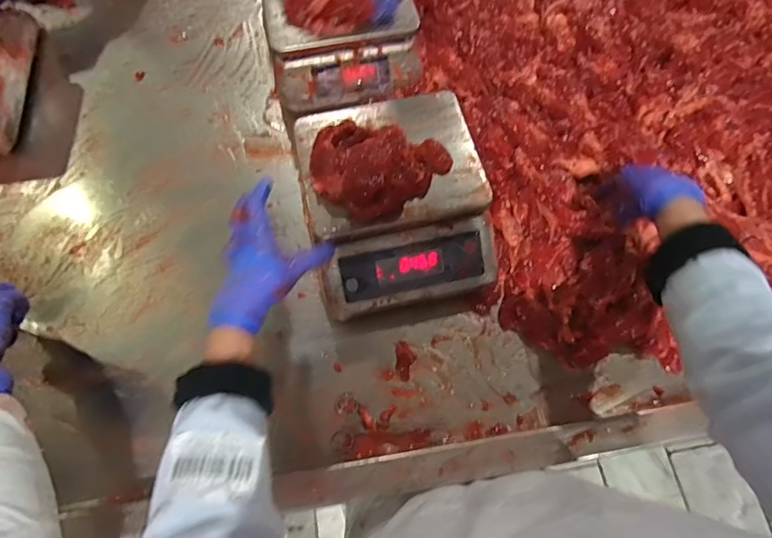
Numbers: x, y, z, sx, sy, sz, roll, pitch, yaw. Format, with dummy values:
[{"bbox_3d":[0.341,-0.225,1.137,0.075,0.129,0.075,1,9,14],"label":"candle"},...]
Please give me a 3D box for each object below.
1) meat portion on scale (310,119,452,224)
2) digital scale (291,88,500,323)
[{"bbox_3d":[-0.013,-0.119,0.550,0.160,0.049,0.123,15,71,6],"label":"meat portion on scale"},{"bbox_3d":[0.009,-0.098,0.597,0.230,0.083,0.273,-15,70,-4],"label":"digital scale"}]

